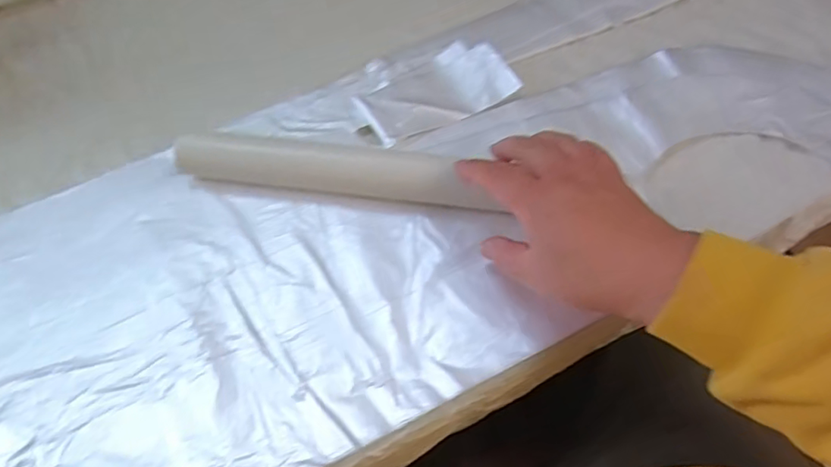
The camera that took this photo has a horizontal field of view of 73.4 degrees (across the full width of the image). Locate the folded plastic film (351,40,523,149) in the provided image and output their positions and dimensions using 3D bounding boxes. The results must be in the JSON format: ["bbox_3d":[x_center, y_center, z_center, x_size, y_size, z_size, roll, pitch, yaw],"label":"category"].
[{"bbox_3d":[0.019,-0.130,0.507,0.139,0.012,0.077,-28,63,-15],"label":"folded plastic film"}]

